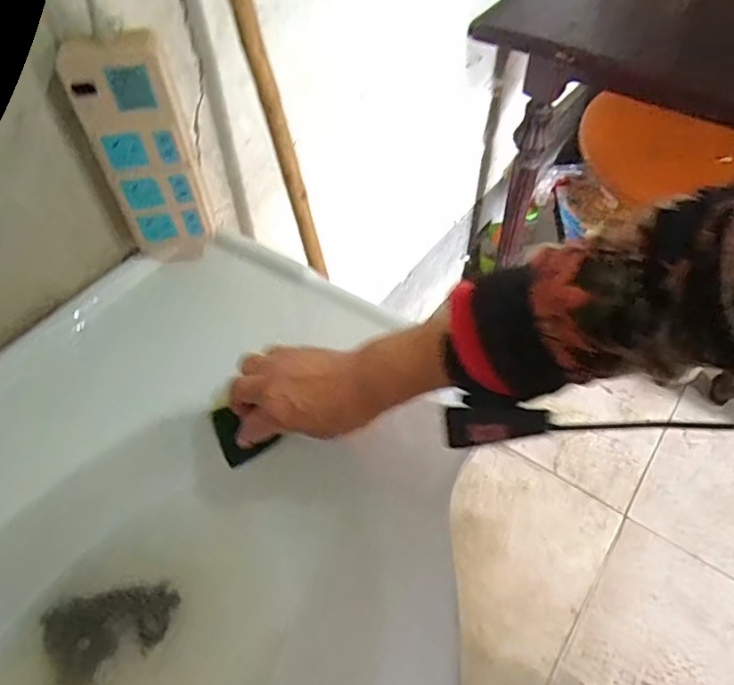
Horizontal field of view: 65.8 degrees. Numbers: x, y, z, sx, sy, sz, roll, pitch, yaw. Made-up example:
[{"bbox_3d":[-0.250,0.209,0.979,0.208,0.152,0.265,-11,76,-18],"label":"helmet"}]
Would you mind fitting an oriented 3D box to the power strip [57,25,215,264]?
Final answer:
[{"bbox_3d":[-0.200,-0.163,0.523,0.082,0.219,0.027,-19,54,-14],"label":"power strip"}]

